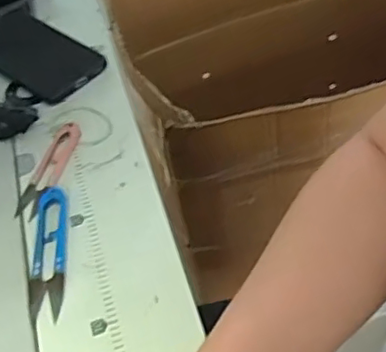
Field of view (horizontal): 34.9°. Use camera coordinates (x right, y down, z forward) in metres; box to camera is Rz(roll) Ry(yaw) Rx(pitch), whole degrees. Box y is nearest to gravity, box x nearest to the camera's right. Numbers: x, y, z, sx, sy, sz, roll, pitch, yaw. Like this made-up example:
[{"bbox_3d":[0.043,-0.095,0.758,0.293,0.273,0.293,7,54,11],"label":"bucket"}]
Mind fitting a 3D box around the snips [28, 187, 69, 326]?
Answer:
[{"bbox_3d":[-0.111,0.055,0.467,0.028,0.015,0.116,-8,48,3],"label":"snips"}]

